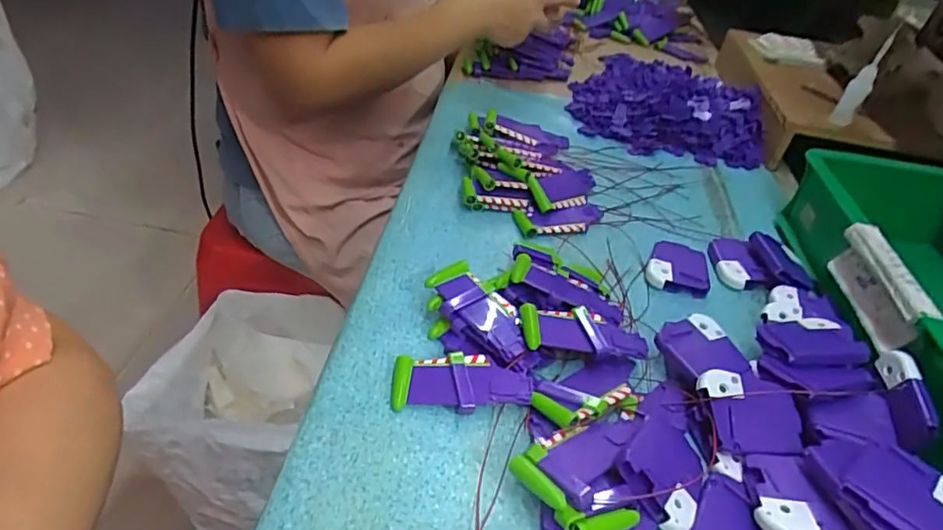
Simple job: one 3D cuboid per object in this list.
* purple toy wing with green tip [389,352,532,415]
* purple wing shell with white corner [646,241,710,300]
[{"bbox_3d":[-0.007,0.078,0.364,0.090,0.017,0.038,6,41,0],"label":"purple toy wing with green tip"},{"bbox_3d":[0.185,0.000,0.485,0.052,0.012,0.067,21,43,16],"label":"purple wing shell with white corner"}]

